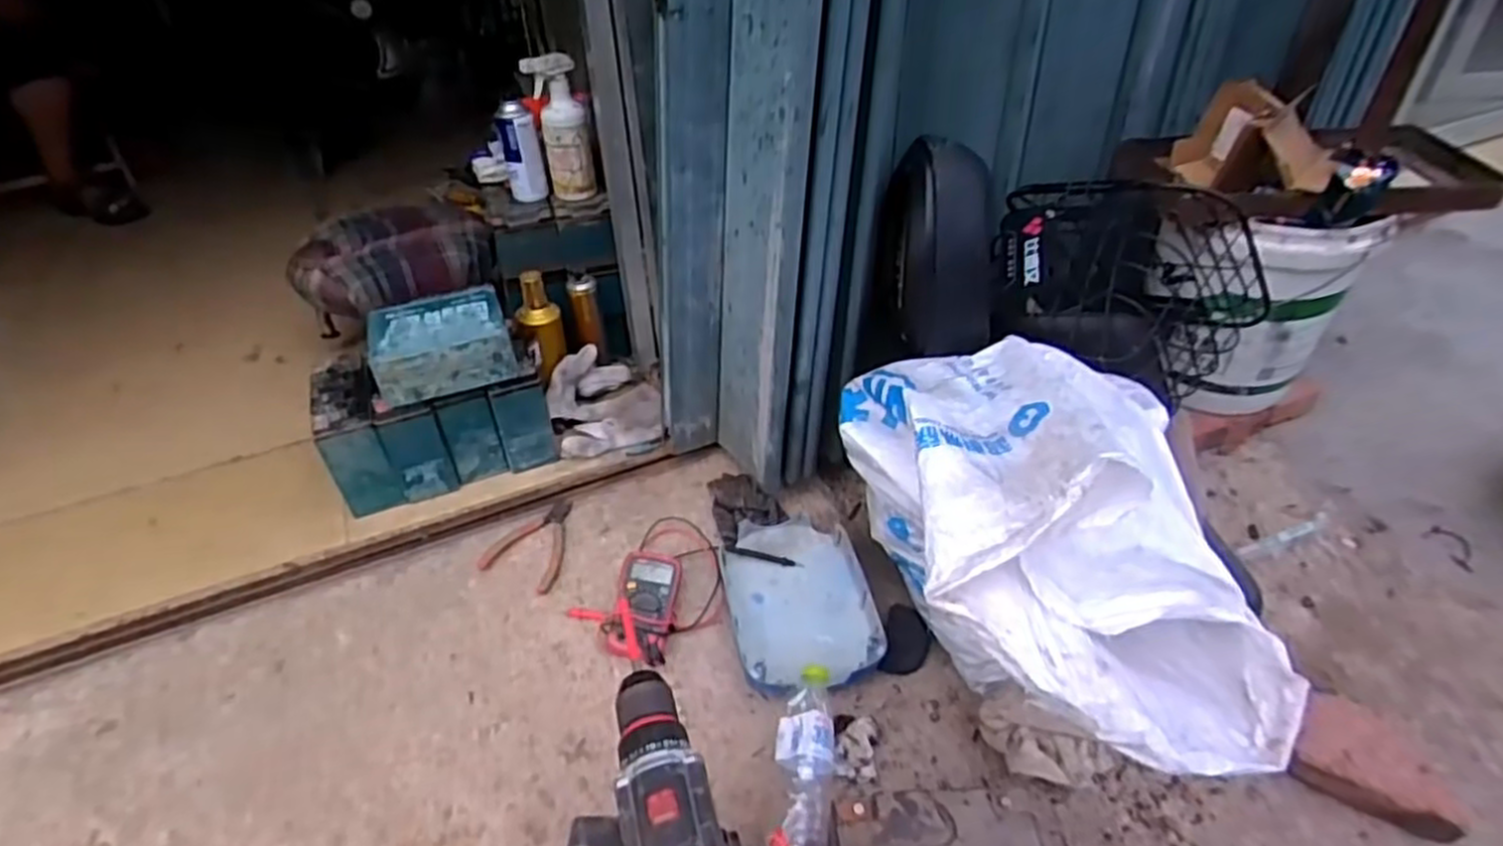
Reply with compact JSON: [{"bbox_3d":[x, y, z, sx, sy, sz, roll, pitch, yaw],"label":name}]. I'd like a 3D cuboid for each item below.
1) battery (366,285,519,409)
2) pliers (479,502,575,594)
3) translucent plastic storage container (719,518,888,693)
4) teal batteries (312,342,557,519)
[{"bbox_3d":[-0.440,-0.117,1.086,0.182,0.068,0.155,-17,40,-17],"label":"battery"},{"bbox_3d":[-0.296,0.163,1.068,0.111,0.014,0.137,18,47,16],"label":"pliers"},{"bbox_3d":[0.061,0.233,0.997,0.181,0.053,0.247,-8,46,-10],"label":"translucent plastic storage container"},{"bbox_3d":[-0.464,-0.008,1.147,0.303,0.193,0.152,-14,40,-14],"label":"teal batteries"}]

